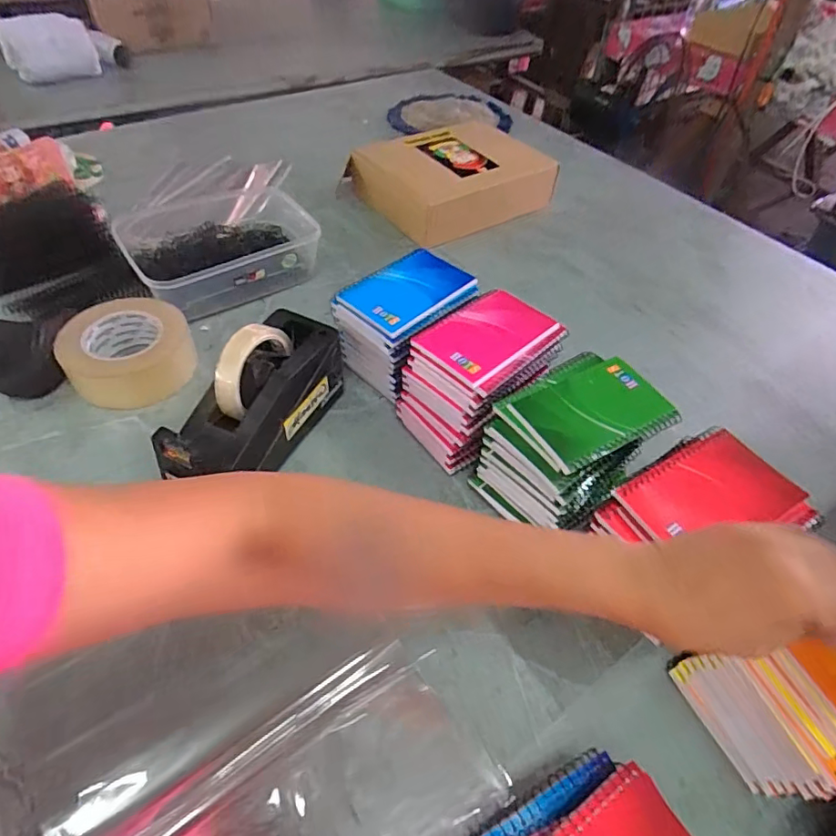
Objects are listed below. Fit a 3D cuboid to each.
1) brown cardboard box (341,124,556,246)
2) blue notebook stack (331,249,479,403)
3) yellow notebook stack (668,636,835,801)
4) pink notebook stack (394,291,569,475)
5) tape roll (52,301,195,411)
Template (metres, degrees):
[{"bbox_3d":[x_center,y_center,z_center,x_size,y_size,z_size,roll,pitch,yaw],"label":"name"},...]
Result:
[{"bbox_3d":[0.053,-0.394,0.874,0.278,0.063,0.234,-29,58,-25],"label":"brown cardboard box"},{"bbox_3d":[-0.012,-0.103,0.592,0.098,0.098,0.136,37,57,25],"label":"blue notebook stack"},{"bbox_3d":[0.279,0.178,0.371,0.146,0.114,0.096,-15,50,-17],"label":"yellow notebook stack"},{"bbox_3d":[0.063,-0.043,0.545,0.157,0.101,0.105,-34,59,-28],"label":"pink notebook stack"},{"bbox_3d":[-0.322,-0.073,0.598,0.132,0.044,0.137,-18,51,-19],"label":"tape roll"}]

